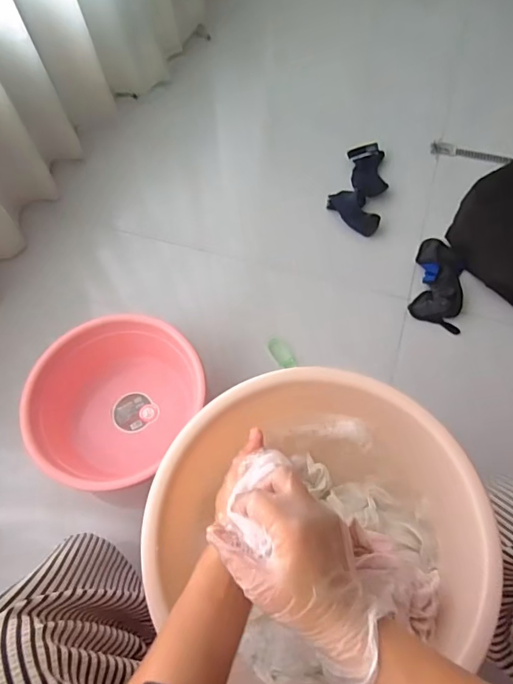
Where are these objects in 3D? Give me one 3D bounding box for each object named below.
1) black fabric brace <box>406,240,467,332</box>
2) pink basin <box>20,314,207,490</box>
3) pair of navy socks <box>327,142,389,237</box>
[{"bbox_3d":[0.374,-0.136,0.937,0.098,0.059,0.206,14,65,9],"label":"black fabric brace"},{"bbox_3d":[-0.255,0.098,0.829,0.276,0.148,0.286,-1,63,2],"label":"pink basin"},{"bbox_3d":[0.239,-0.358,1.072,0.118,0.044,0.240,14,65,9],"label":"pair of navy socks"}]

